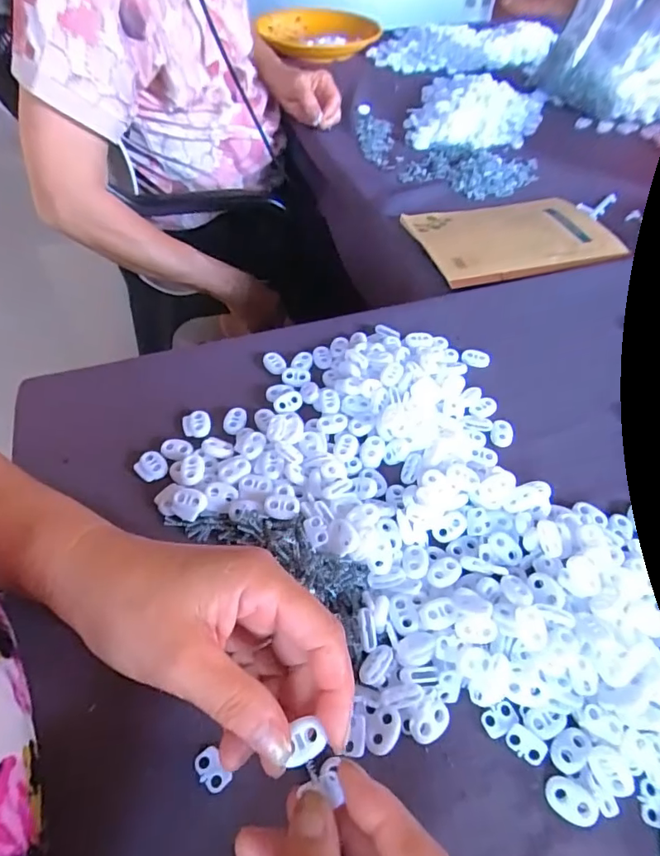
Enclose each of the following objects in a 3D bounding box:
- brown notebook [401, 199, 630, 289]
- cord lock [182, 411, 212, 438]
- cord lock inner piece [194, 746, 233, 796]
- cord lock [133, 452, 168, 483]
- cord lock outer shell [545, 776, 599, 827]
[{"bbox_3d":[0.208,-0.215,0.549,0.212,0.013,0.144,-10,54,-9],"label":"brown notebook"},{"bbox_3d":[-0.098,-0.002,0.358,0.020,0.005,0.022,-12,54,-10],"label":"cord lock"},{"bbox_3d":[-0.057,0.166,0.237,0.012,0.004,0.018,-35,61,-24],"label":"cord lock inner piece"},{"bbox_3d":[-0.123,0.027,0.337,0.019,0.007,0.020,-33,60,-24],"label":"cord lock"},{"bbox_3d":[0.114,0.177,0.231,0.023,0.004,0.015,29,57,19],"label":"cord lock outer shell"}]

